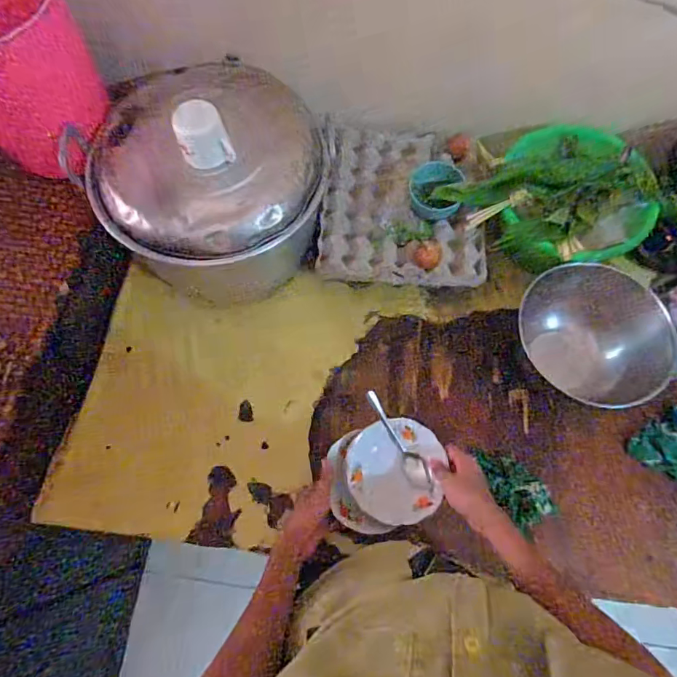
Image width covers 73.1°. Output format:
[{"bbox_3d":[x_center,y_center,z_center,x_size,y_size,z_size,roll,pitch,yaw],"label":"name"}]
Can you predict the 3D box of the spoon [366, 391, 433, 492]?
[{"bbox_3d":[0.094,0.160,0.720,0.036,0.009,0.173,-28,77,-10],"label":"spoon"}]

